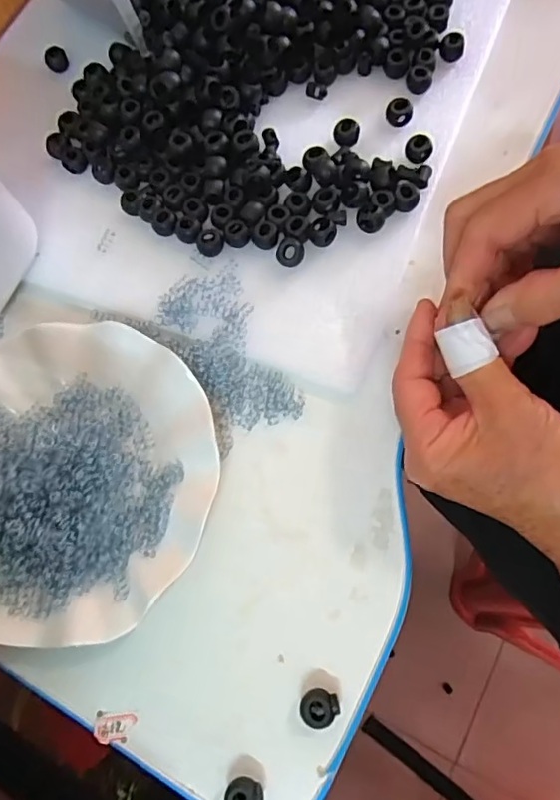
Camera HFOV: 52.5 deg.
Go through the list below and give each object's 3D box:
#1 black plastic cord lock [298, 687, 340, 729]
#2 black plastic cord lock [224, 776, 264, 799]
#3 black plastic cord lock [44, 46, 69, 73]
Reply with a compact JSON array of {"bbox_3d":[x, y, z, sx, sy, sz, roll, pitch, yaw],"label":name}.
[{"bbox_3d":[0.020,0.156,0.288,0.019,0.011,0.017,14,75,12],"label":"black plastic cord lock"},{"bbox_3d":[-0.017,0.195,0.280,0.018,0.012,0.015,12,74,12],"label":"black plastic cord lock"},{"bbox_3d":[-0.175,-0.266,0.443,0.017,0.016,0.013,-30,71,-2],"label":"black plastic cord lock"}]

